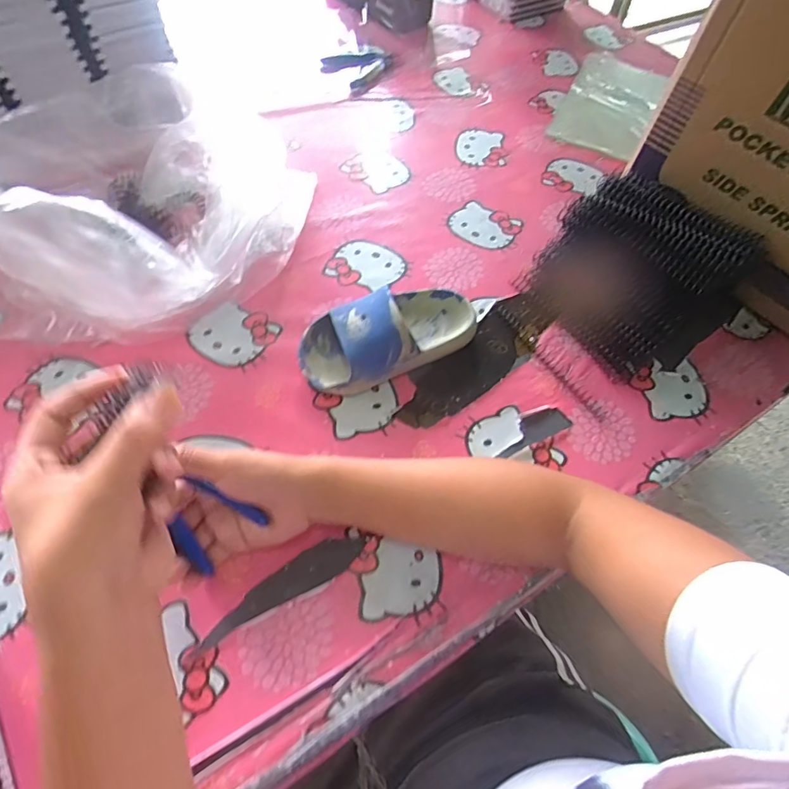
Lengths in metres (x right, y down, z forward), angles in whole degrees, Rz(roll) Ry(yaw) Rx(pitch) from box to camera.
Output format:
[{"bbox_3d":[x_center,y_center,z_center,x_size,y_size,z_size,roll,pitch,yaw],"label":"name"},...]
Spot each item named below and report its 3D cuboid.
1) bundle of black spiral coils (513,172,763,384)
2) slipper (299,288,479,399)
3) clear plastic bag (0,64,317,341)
[{"bbox_3d":[0.248,-0.126,0.476,0.166,0.094,0.170,-33,67,-20],"label":"bundle of black spiral coils"},{"bbox_3d":[-0.004,-0.062,0.446,0.171,0.061,0.078,-21,63,-15],"label":"slipper"},{"bbox_3d":[-0.243,-0.222,0.487,0.278,0.123,0.323,3,60,-2],"label":"clear plastic bag"}]

